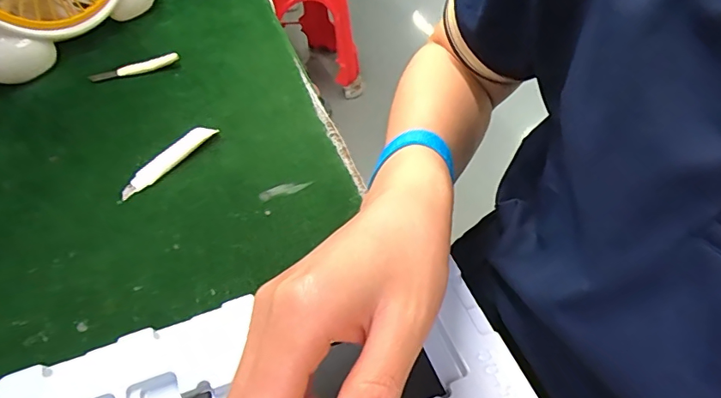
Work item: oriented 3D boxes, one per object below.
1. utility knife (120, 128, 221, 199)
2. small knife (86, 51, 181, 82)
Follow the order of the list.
[{"bbox_3d":[-0.158,-0.033,0.397,0.016,0.012,0.091,30,56,24],"label":"utility knife"},{"bbox_3d":[-0.226,-0.133,0.484,0.085,0.009,0.011,-15,50,-12],"label":"small knife"}]

